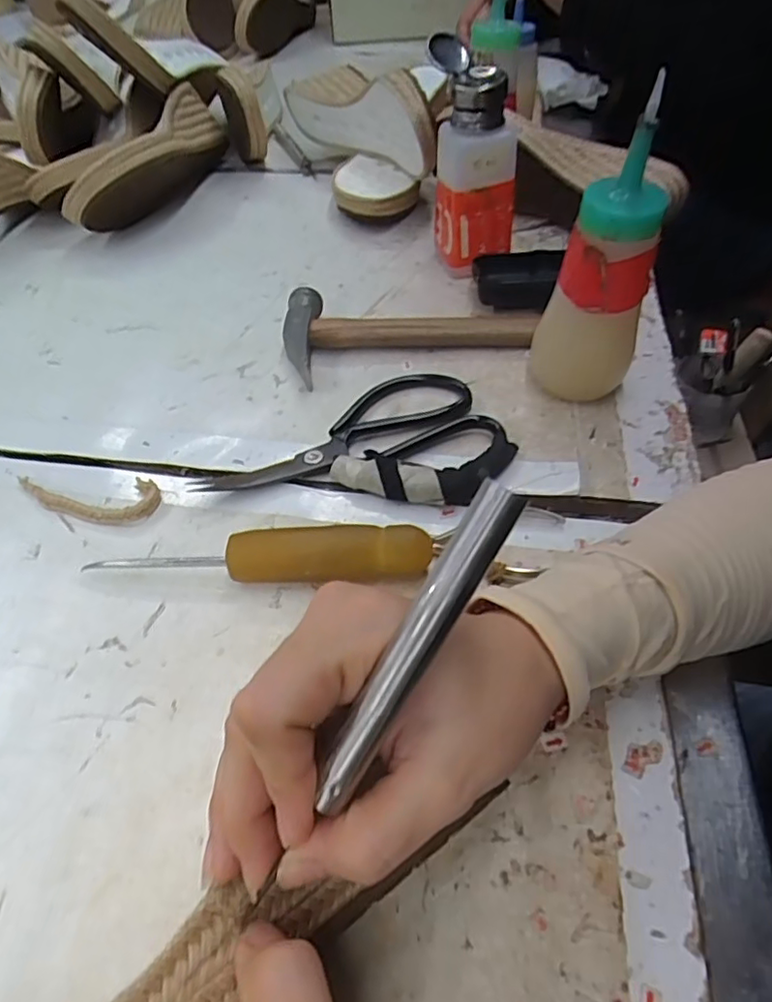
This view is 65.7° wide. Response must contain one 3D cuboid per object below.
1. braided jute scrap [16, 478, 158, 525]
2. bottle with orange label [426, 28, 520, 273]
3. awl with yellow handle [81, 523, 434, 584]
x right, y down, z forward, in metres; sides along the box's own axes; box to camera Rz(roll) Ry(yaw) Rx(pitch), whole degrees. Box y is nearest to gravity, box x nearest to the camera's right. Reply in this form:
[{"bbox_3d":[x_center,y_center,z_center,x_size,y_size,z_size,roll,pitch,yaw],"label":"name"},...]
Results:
[{"bbox_3d":[-0.181,-0.002,0.361,0.090,0.009,0.034,1,51,3],"label":"braided jute scrap"},{"bbox_3d":[0.068,-0.257,0.469,0.052,0.152,0.065,-19,52,-13],"label":"bottle with orange label"},{"bbox_3d":[-0.063,0.031,0.315,0.171,0.026,0.024,-3,51,0],"label":"awl with yellow handle"}]

